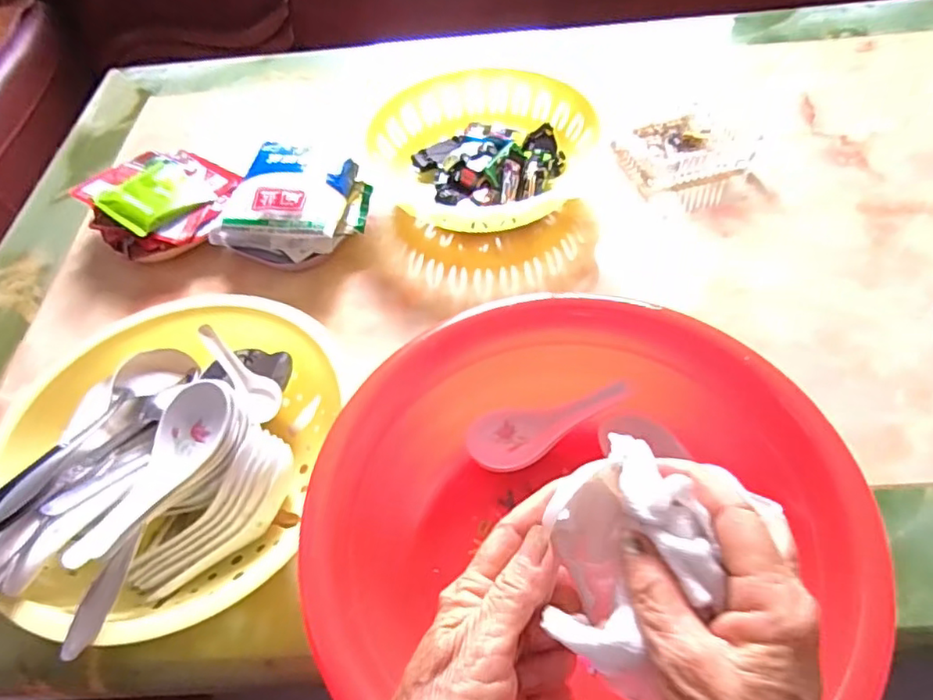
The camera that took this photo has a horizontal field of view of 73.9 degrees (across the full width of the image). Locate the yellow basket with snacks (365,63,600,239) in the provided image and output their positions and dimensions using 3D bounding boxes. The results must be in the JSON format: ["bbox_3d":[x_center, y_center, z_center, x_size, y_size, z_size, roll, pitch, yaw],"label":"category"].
[{"bbox_3d":[0.008,-0.204,0.641,0.224,0.059,0.223,-2,53,3],"label":"yellow basket with snacks"}]

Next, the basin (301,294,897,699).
[{"bbox_3d":[0.064,0.109,0.377,0.298,0.090,0.285,-2,53,3],"label":"basin"}]

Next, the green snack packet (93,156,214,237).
[{"bbox_3d":[-0.312,-0.156,0.619,0.088,0.023,0.093,31,61,25],"label":"green snack packet"}]

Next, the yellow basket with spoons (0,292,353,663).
[{"bbox_3d":[-0.216,0.076,0.444,0.223,0.086,0.263,6,54,9],"label":"yellow basket with spoons"}]

